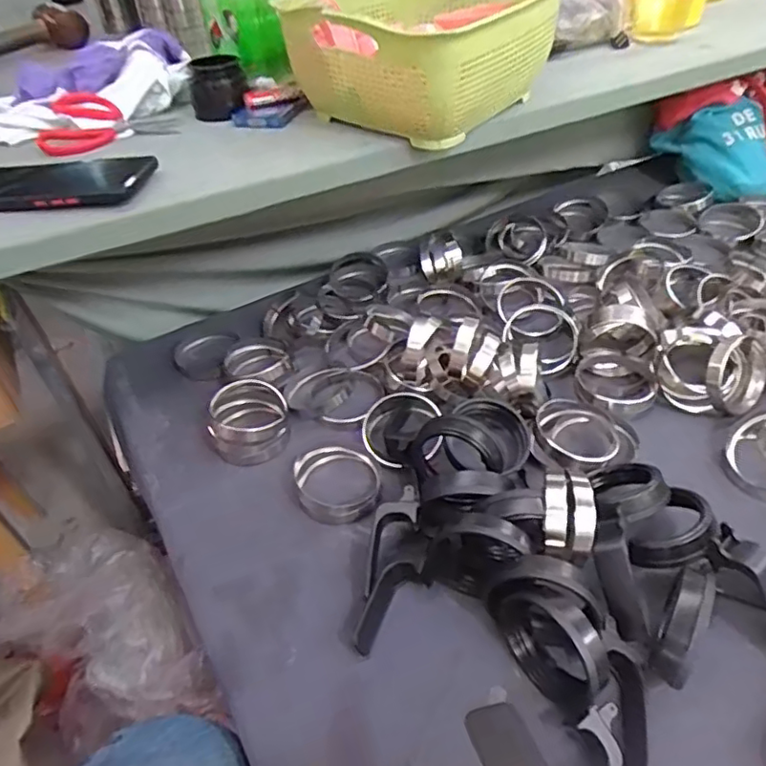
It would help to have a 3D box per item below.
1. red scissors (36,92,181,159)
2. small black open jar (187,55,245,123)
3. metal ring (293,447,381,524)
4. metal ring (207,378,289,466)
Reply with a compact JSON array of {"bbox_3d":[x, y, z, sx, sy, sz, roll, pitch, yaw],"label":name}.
[{"bbox_3d":[-0.311,-0.293,0.679,0.144,0.020,0.113,-20,56,-20],"label":"red scissors"},{"bbox_3d":[-0.191,-0.340,0.699,0.063,0.050,0.071,-15,44,-9],"label":"small black open jar"},{"bbox_3d":[-0.038,0.082,0.506,0.068,0.017,0.073,-3,43,3],"label":"metal ring"},{"bbox_3d":[-0.125,0.034,0.561,0.068,0.037,0.079,-9,43,-4],"label":"metal ring"}]

